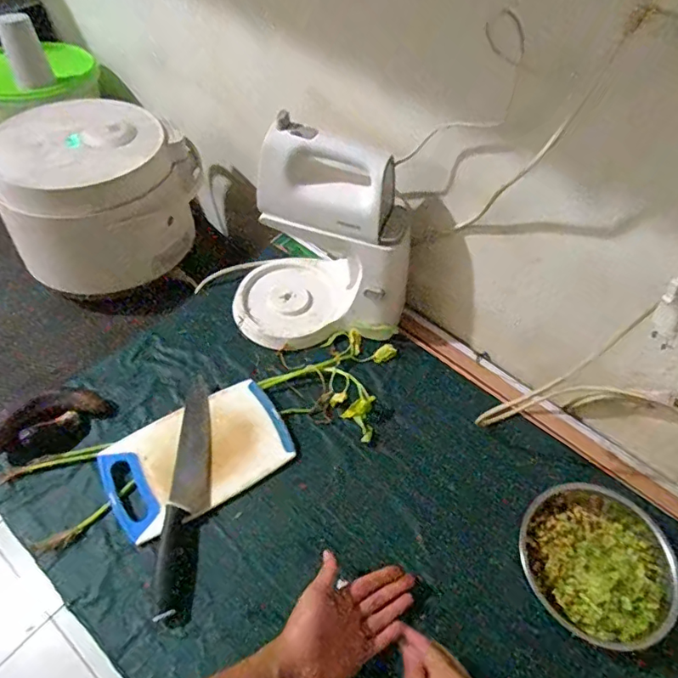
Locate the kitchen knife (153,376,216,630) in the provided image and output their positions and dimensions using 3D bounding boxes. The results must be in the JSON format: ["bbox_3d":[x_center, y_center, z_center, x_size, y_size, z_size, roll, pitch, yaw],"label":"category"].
[{"bbox_3d":[-0.192,0.198,0.672,0.053,0.027,0.301,1,54,-2],"label":"kitchen knife"}]

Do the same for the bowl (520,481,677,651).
[{"bbox_3d":[0.307,0.265,0.628,0.166,0.065,0.187,8,54,2],"label":"bowl"}]

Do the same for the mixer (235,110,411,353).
[{"bbox_3d":[-0.029,-0.150,0.766,0.269,0.298,0.185,-5,54,-7],"label":"mixer"}]

